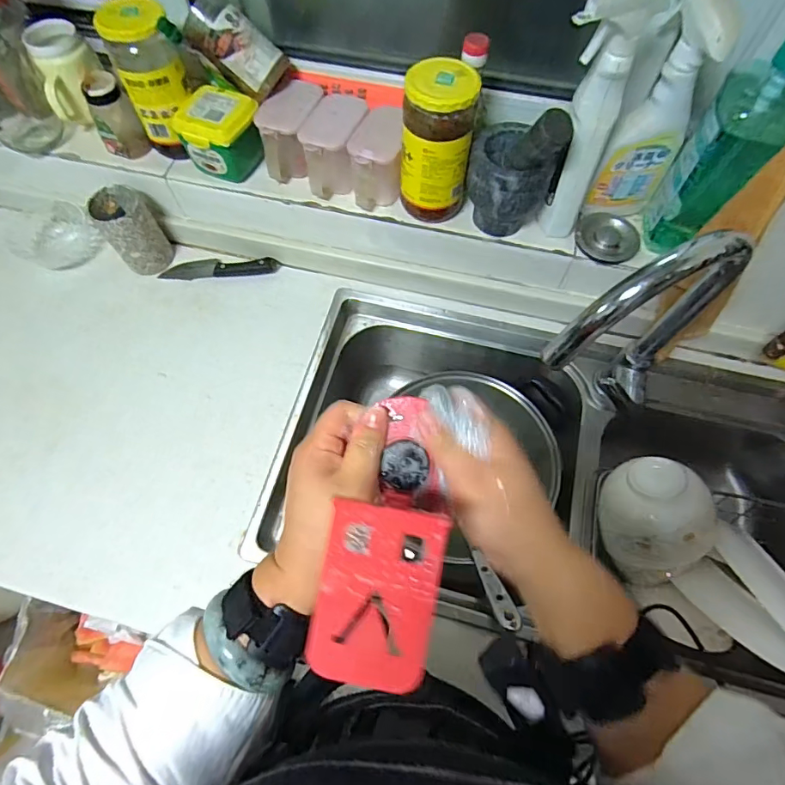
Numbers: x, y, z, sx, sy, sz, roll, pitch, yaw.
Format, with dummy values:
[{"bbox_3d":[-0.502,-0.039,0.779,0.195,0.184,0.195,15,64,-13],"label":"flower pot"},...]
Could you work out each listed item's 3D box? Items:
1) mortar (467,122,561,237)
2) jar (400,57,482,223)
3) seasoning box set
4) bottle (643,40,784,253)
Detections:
[{"bbox_3d":[0.148,-0.264,0.608,0.096,0.111,0.098,0,66,1],"label":"mortar"},{"bbox_3d":[0.054,-0.300,0.591,0.084,0.173,0.078,0,66,1],"label":"jar"},{"bbox_3d":[-0.075,-0.340,0.660,0.202,0.075,0.134,23,69,10],"label":"seasoning box set"},{"bbox_3d":[0.367,-0.269,0.517,0.084,0.248,0.087,40,73,16],"label":"bottle"}]

